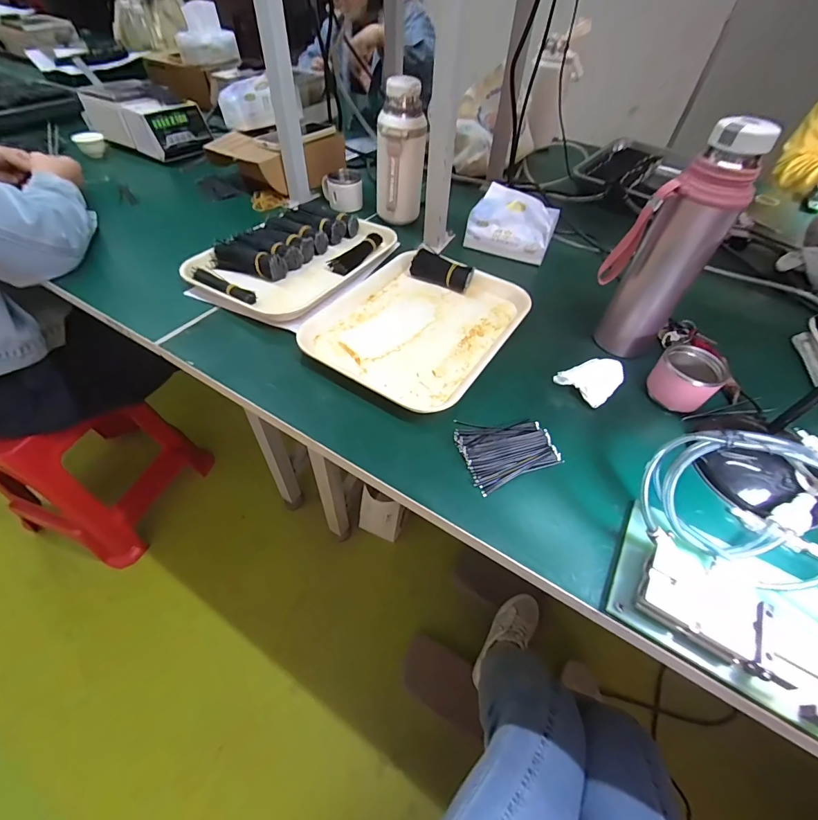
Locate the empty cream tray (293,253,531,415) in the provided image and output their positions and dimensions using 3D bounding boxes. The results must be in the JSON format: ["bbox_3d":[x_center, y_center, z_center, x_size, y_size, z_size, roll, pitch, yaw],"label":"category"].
[{"bbox_3d":[0.014,-0.127,0.548,0.242,0.025,0.279,26,54,18],"label":"empty cream tray"}]

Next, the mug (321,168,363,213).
[{"bbox_3d":[-0.128,-0.430,0.762,0.073,0.055,0.061,-10,53,-14],"label":"mug"}]

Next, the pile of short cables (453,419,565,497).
[{"bbox_3d":[0.106,0.041,0.424,0.102,0.010,0.081,-14,53,-13],"label":"pile of short cables"}]

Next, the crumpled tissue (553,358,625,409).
[{"bbox_3d":[0.230,-0.041,0.491,0.062,0.021,0.078,37,58,25],"label":"crumpled tissue"}]

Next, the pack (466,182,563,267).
[{"bbox_3d":[0.181,-0.322,0.682,0.145,0.091,0.076,23,53,13],"label":"pack"}]

